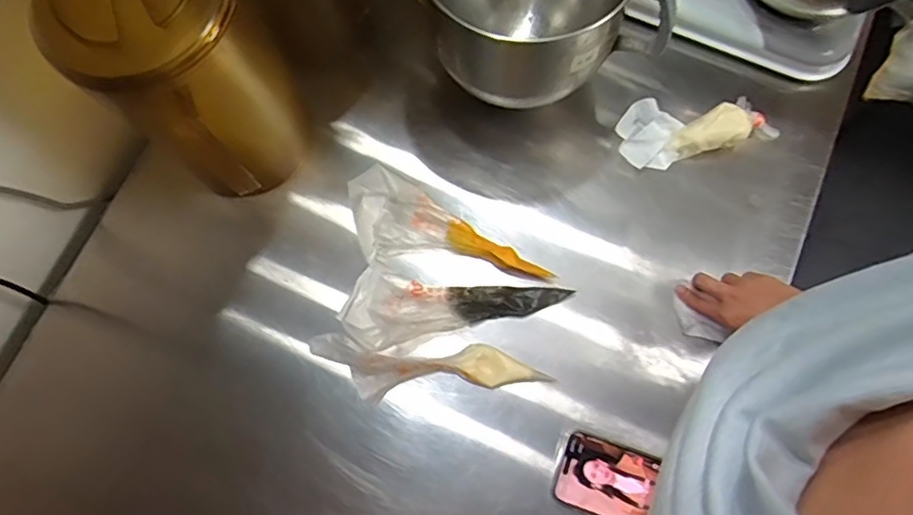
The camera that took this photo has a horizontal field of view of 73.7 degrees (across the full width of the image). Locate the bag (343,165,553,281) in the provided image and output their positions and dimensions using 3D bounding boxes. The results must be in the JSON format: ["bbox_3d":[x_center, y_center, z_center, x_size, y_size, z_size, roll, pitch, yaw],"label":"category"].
[{"bbox_3d":[-0.022,-0.009,0.708,0.251,0.065,0.091,31,77,9],"label":"bag"}]

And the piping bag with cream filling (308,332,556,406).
[{"bbox_3d":[-0.027,0.124,0.665,0.244,0.063,0.062,2,74,2],"label":"piping bag with cream filling"}]

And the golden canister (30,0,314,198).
[{"bbox_3d":[-0.266,-0.178,0.630,0.132,0.291,0.179,8,75,4],"label":"golden canister"}]

